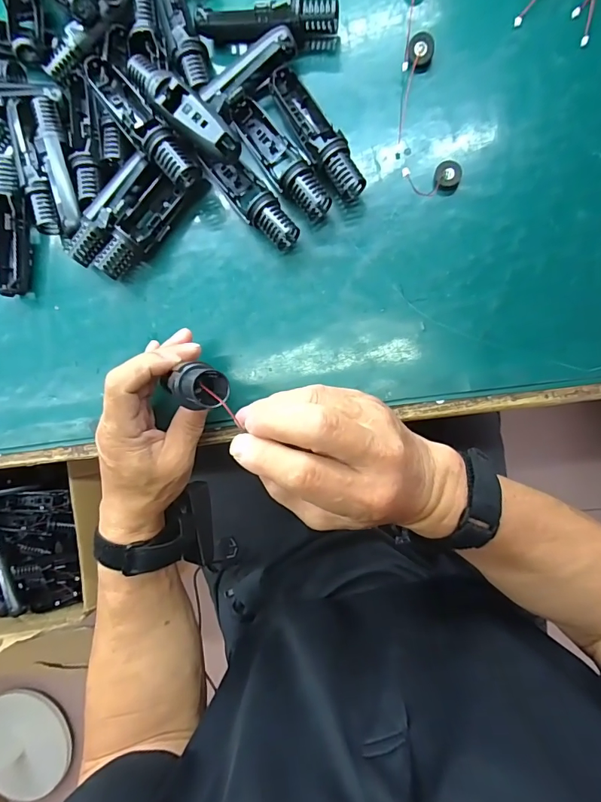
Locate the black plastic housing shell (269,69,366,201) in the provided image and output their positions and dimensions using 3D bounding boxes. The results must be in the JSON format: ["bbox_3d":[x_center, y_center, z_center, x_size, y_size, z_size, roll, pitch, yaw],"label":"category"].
[{"bbox_3d":[0.014,-0.218,0.346,0.031,0.029,0.118,-32,84,6],"label":"black plastic housing shell"}]

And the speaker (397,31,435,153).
[{"bbox_3d":[0.094,-0.251,0.343,0.021,0.014,0.088,8,90,9],"label":"speaker"}]

